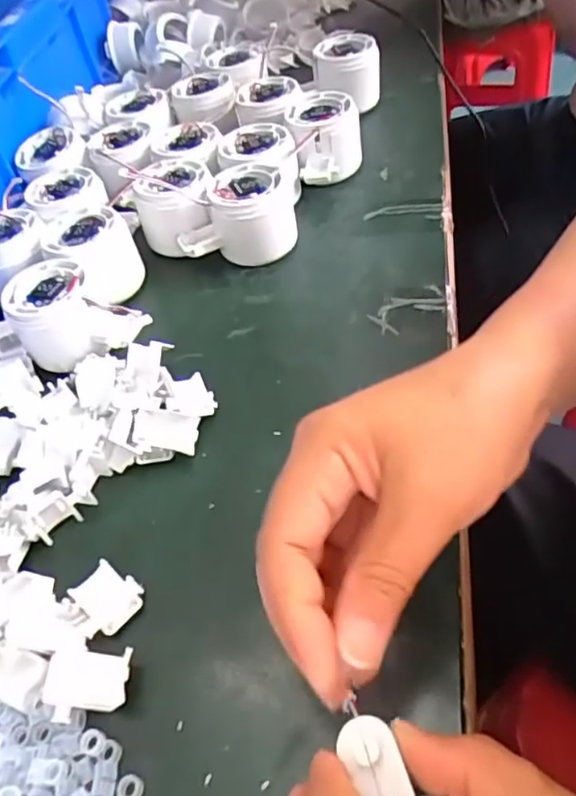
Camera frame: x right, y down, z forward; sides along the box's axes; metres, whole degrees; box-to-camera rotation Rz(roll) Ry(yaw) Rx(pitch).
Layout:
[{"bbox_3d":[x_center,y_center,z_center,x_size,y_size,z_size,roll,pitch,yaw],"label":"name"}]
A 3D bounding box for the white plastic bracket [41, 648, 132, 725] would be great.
[{"bbox_3d":[-0.083,0.119,0.255,0.035,0.009,0.026,-5,49,6],"label":"white plastic bracket"}]

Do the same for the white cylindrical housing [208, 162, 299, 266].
[{"bbox_3d":[-0.024,-0.129,0.437,0.055,0.054,0.052,-5,49,6],"label":"white cylindrical housing"}]

